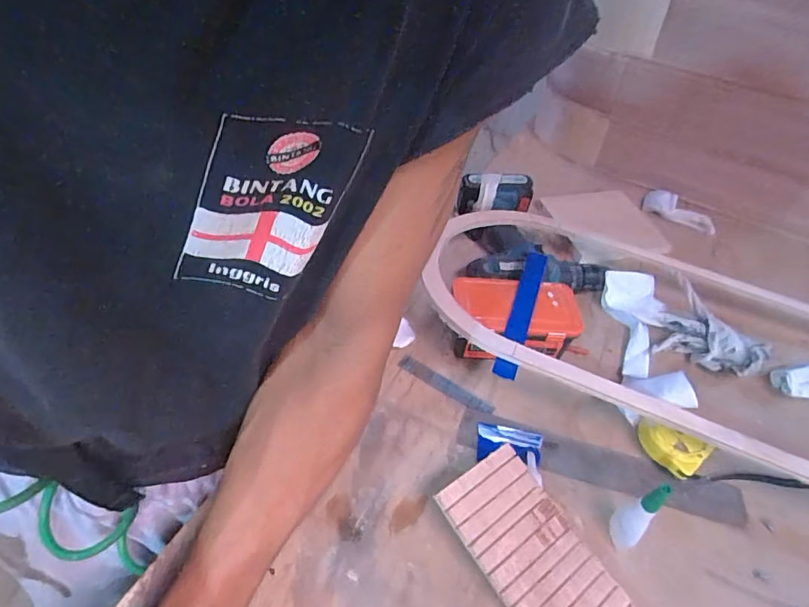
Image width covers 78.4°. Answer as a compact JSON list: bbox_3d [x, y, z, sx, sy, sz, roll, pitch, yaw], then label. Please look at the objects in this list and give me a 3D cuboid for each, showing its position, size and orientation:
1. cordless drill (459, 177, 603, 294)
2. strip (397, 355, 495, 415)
[{"bbox_3d":[0.174,-0.102,0.712,0.179,0.063,0.226,3,47,-4],"label":"cordless drill"},{"bbox_3d":[0.047,0.095,0.572,0.119,0.004,0.021,29,48,19],"label":"strip"}]

